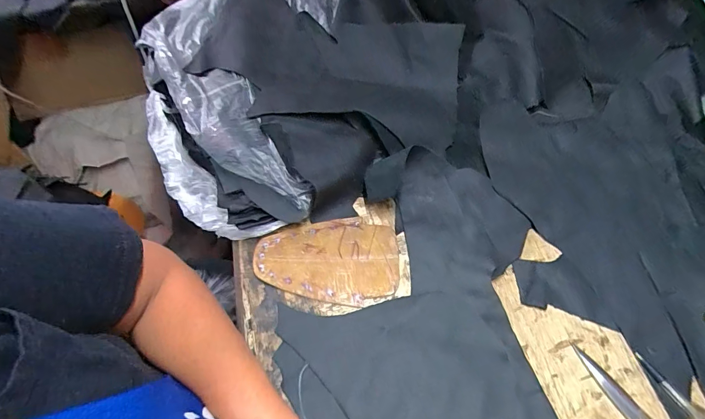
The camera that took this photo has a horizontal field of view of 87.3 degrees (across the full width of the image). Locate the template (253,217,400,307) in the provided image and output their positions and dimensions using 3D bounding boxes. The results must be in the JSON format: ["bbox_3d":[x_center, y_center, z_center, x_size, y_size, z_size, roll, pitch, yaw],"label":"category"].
[{"bbox_3d":[-0.028,0.061,0.431,0.162,0.004,0.103,-8,60,-6],"label":"template"}]

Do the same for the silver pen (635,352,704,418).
[{"bbox_3d":[0.312,0.187,0.334,0.013,0.012,0.122,-29,60,-13],"label":"silver pen"}]

